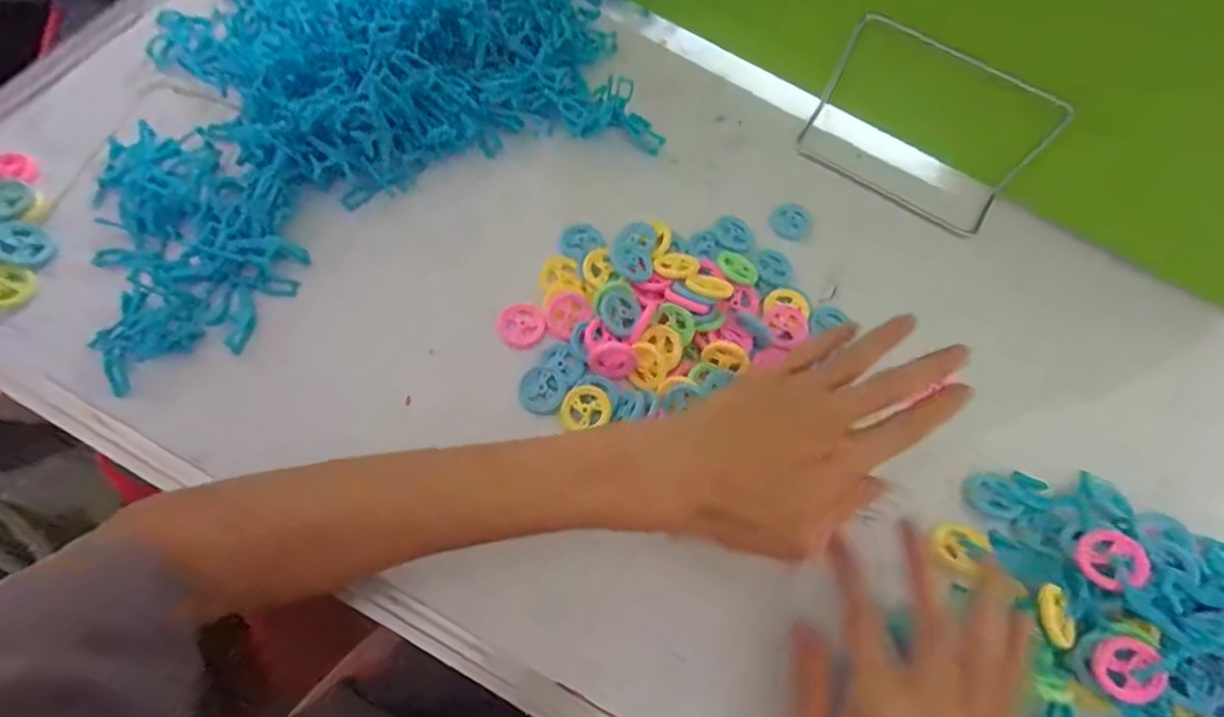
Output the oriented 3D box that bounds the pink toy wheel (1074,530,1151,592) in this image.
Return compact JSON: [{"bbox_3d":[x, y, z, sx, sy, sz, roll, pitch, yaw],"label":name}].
[{"bbox_3d":[0.264,0.107,0.307,0.029,0.004,0.030,-16,62,31],"label":"pink toy wheel"}]

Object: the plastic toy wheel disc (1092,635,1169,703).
[{"bbox_3d":[0.256,0.154,0.288,0.027,0.005,0.030,30,82,31],"label":"plastic toy wheel disc"}]

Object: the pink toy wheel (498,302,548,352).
[{"bbox_3d":[-0.056,-0.021,0.373,0.029,0.013,0.028,1,67,-2],"label":"pink toy wheel"}]

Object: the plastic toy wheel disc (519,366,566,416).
[{"bbox_3d":[-0.042,0.019,0.352,0.025,0.006,0.028,13,67,3],"label":"plastic toy wheel disc"}]

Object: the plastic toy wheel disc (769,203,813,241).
[{"bbox_3d":[0.130,-0.099,0.421,0.030,0.007,0.028,1,67,-2],"label":"plastic toy wheel disc"}]

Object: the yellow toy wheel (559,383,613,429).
[{"bbox_3d":[-0.015,0.028,0.348,0.030,0.006,0.027,-4,67,-4],"label":"yellow toy wheel"}]

